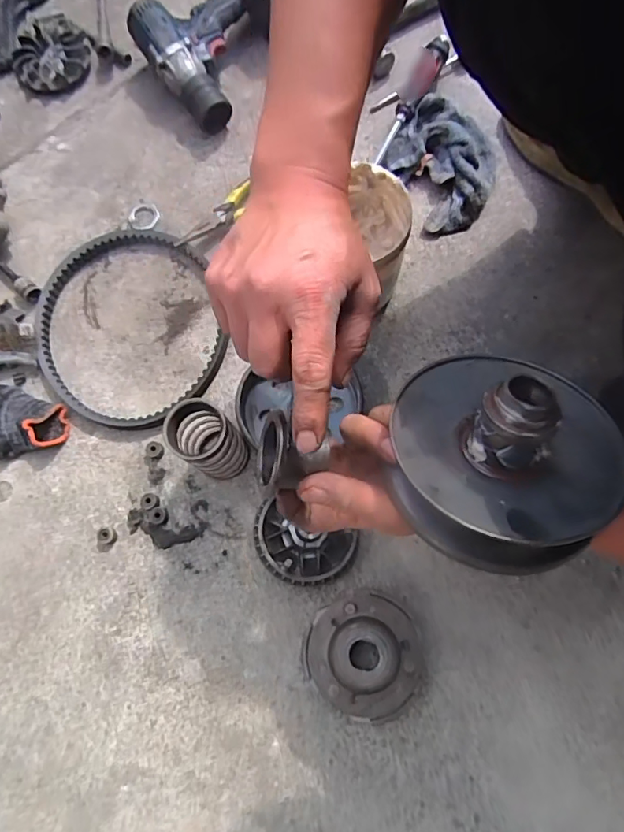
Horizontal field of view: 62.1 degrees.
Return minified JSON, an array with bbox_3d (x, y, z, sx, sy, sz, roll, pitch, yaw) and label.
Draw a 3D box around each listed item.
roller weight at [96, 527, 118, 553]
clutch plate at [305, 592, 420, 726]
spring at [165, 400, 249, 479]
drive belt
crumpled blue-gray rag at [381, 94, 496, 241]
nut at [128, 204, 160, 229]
[{"bbox_3d":[-0.219,0.132,0.551,0.020,0.012,0.026,5,75,3],"label":"roller weight"},{"bbox_3d":[0.048,0.228,0.494,0.105,0.039,0.107,-1,74,3],"label":"clutch plate"},{"bbox_3d":[-0.105,0.027,0.527,0.055,0.113,0.061,-44,76,-9],"label":"spring"},{"bbox_3d":[-0.220,-0.108,0.616,0.211,0.024,0.248,-16,73,-1],"label":"drive belt"},{"bbox_3d":[0.160,-0.316,0.633,0.119,0.037,0.172,-26,74,-4],"label":"crumpled blue-gray rag"},{"bbox_3d":[-0.215,-0.256,0.665,0.039,0.006,0.039,-1,74,3],"label":"nut"}]

